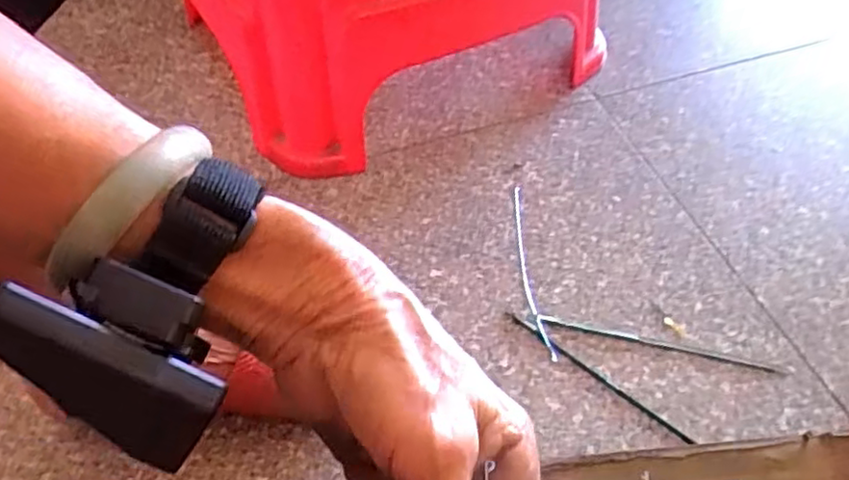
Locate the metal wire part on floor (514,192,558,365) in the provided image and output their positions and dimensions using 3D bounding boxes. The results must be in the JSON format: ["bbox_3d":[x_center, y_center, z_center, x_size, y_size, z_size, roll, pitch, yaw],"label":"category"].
[{"bbox_3d":[0.079,0.021,0.508,0.011,0.005,0.164,-4,50,-2],"label":"metal wire part on floor"}]

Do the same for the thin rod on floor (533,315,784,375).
[{"bbox_3d":[0.159,0.070,0.463,0.159,0.004,0.006,11,51,11],"label":"thin rod on floor"}]

